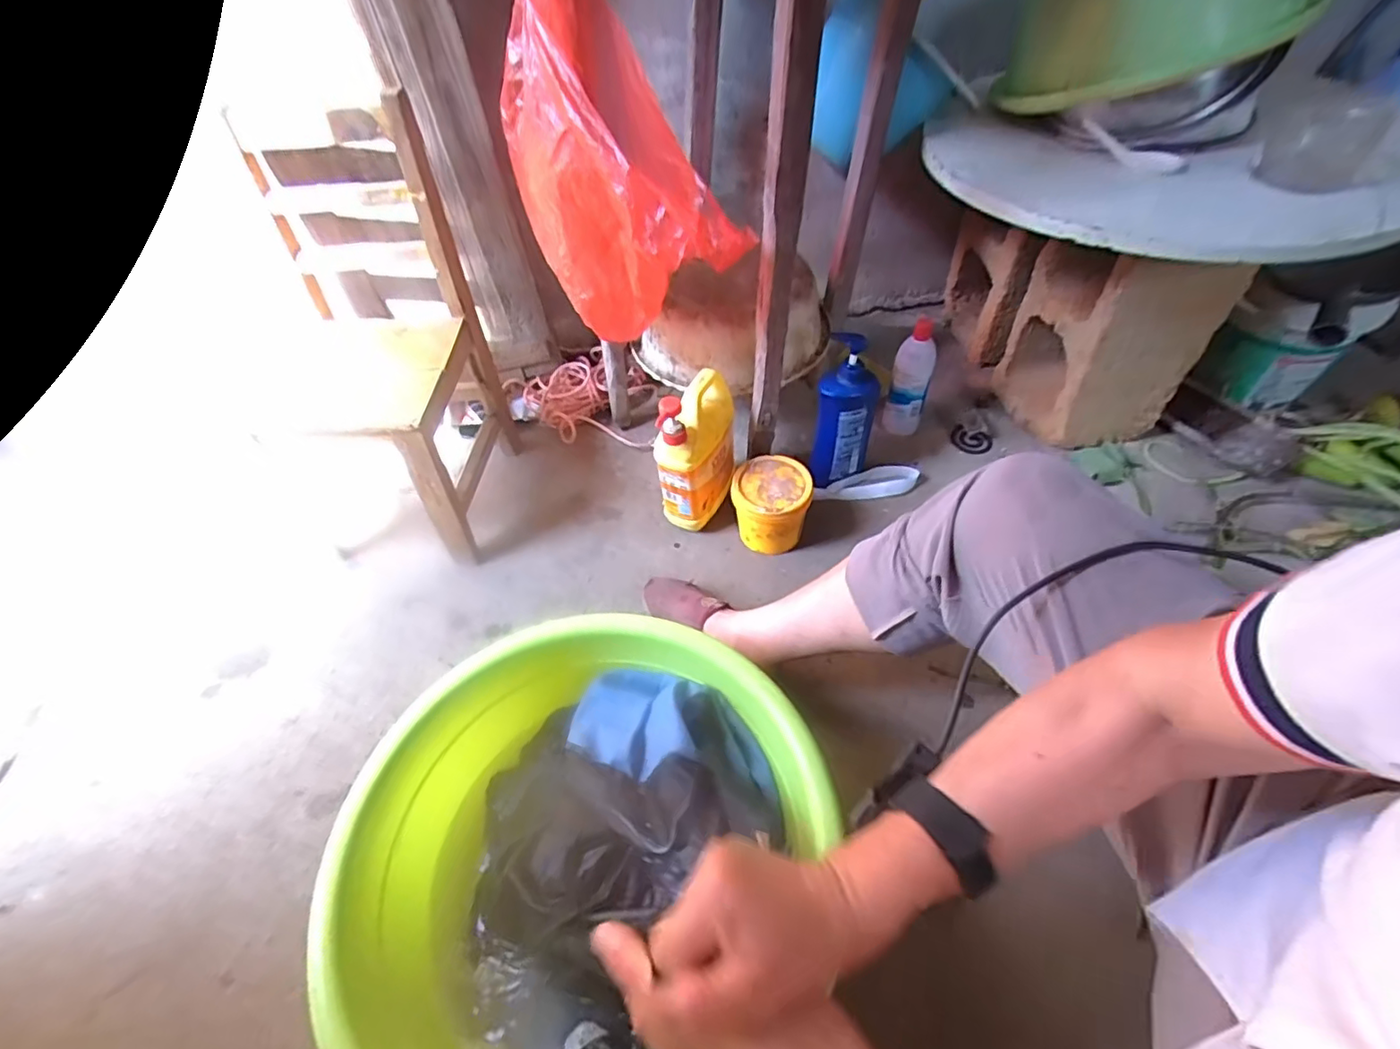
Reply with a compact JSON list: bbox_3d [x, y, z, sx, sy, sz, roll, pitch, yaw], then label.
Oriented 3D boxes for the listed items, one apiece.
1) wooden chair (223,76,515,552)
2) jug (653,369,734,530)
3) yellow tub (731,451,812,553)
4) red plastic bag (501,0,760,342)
[{"bbox_3d":[-0.495,-0.247,0.844,0.308,0.475,0.396,-2,51,4],"label":"wooden chair"},{"bbox_3d":[-0.001,-0.109,0.868,0.073,0.241,0.129,15,54,17],"label":"jug"},{"bbox_3d":[0.104,-0.025,0.873,0.109,0.109,0.099,5,52,10],"label":"yellow tub"},{"bbox_3d":[-0.109,-0.414,0.662,0.137,0.372,0.342,-32,55,-19],"label":"red plastic bag"}]

